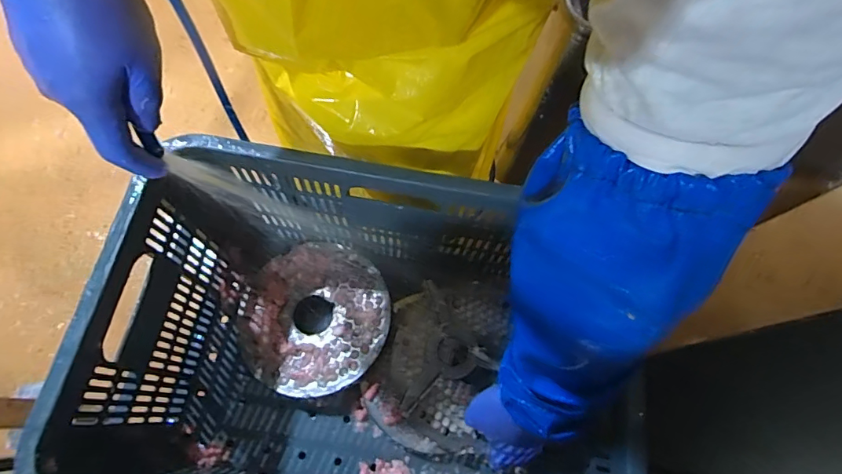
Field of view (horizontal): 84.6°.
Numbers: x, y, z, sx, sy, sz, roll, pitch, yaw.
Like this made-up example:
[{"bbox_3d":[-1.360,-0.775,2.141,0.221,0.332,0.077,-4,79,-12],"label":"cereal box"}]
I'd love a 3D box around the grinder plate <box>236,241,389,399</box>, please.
[{"bbox_3d":[-0.148,0.108,0.640,0.202,0.024,0.205,1,69,-2],"label":"grinder plate"}]

